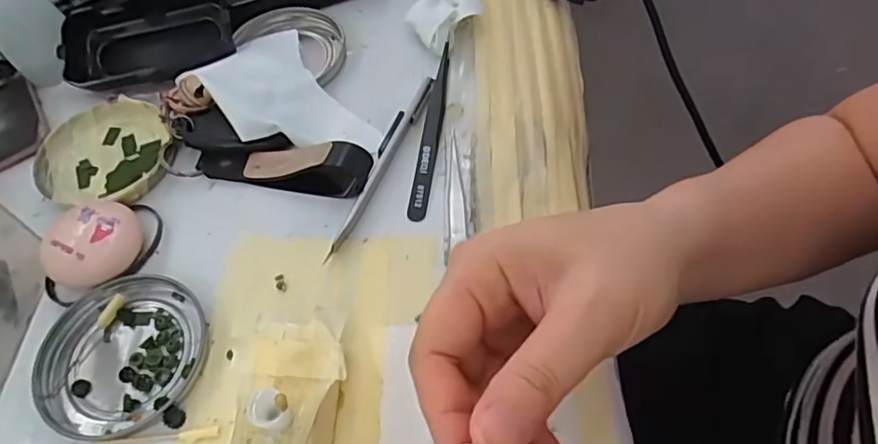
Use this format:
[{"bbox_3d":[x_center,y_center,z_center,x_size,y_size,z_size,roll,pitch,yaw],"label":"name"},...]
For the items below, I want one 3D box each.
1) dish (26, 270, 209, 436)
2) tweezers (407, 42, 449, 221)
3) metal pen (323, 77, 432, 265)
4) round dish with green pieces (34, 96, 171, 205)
[{"bbox_3d":[-0.155,0.064,0.275,0.078,0.008,0.076,-2,59,3],"label":"dish"},{"bbox_3d":[-0.005,-0.056,0.336,0.011,0.009,0.120,4,59,7],"label":"tweezers"},{"bbox_3d":[-0.034,-0.034,0.325,0.009,0.011,0.128,18,62,15],"label":"metal pen"},{"bbox_3d":[-0.201,-0.043,0.344,0.082,0.012,0.073,4,59,7],"label":"round dish with green pieces"}]

